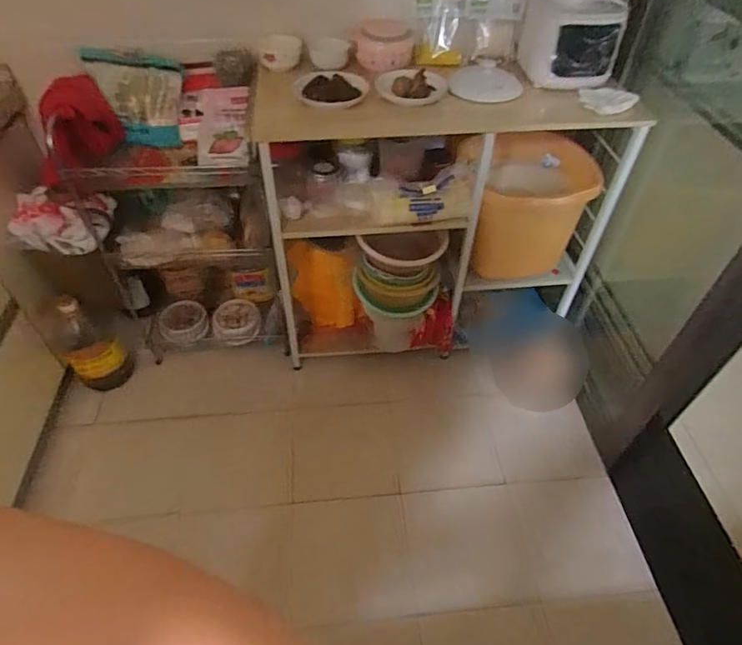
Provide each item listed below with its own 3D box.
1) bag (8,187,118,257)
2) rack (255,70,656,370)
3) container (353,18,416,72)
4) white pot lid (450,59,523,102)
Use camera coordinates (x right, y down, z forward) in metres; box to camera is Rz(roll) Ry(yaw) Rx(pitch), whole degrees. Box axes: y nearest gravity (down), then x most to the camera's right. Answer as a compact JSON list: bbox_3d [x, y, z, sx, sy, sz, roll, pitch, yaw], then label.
[{"bbox_3d":[-0.786,-0.256,1.272,0.251,0.129,0.094,-15,50,-14],"label":"bag"},{"bbox_3d":[0.183,-0.265,1.418,0.925,0.749,0.345,-5,48,-5],"label":"rack"},{"bbox_3d":[0.035,-0.685,1.228,0.140,0.079,0.107,17,50,15],"label":"container"},{"bbox_3d":[0.271,-0.575,1.176,0.164,0.030,0.159,0,48,0],"label":"white pot lid"}]

